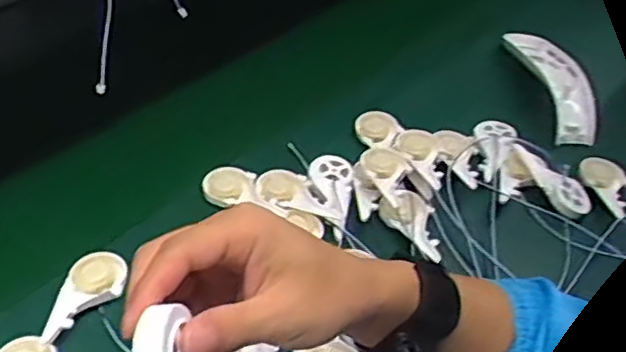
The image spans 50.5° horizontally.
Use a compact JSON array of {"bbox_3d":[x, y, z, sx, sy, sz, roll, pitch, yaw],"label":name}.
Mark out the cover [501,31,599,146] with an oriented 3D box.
[{"bbox_3d":[0.273,-0.114,0.767,0.048,0.052,0.197,-2,46,-9],"label":"cover"}]

